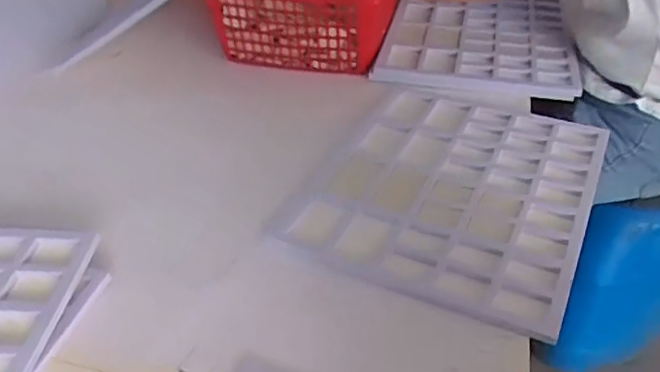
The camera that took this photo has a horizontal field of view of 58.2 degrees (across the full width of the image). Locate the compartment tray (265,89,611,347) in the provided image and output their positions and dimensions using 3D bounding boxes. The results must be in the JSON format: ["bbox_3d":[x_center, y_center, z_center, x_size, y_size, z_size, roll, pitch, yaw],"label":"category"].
[{"bbox_3d":[0.159,-0.007,0.817,0.369,0.041,0.422,18,41,19],"label":"compartment tray"}]

